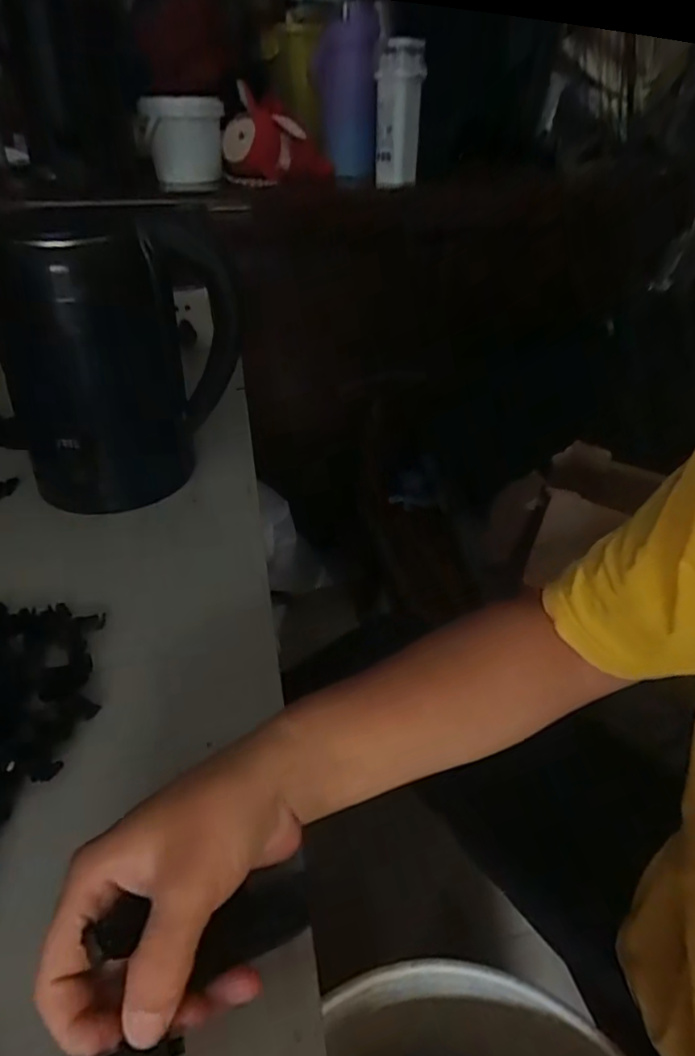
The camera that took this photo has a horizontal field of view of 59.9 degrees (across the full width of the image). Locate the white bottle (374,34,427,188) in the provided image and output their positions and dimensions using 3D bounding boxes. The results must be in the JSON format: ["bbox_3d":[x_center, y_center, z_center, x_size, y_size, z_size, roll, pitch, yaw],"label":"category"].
[{"bbox_3d":[0.068,-0.552,0.809,0.061,0.158,0.050,4,35,4],"label":"white bottle"}]

